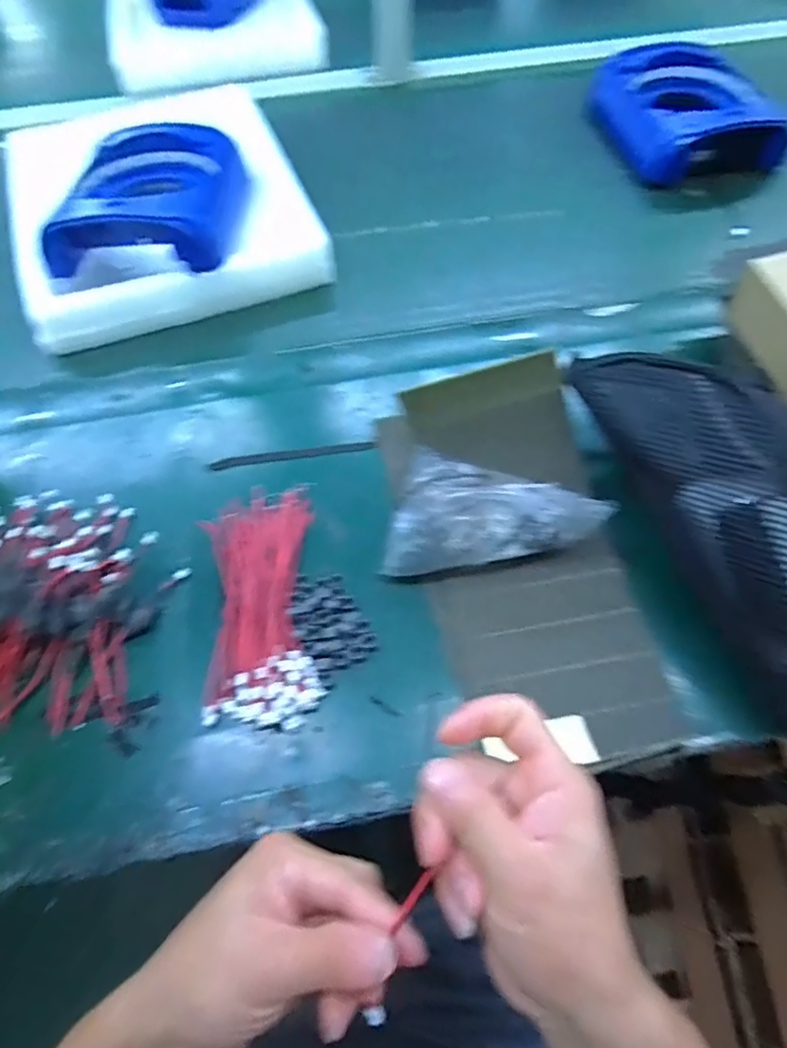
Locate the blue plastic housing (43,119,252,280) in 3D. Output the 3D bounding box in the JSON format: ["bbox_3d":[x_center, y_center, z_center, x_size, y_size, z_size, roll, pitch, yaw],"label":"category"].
[{"bbox_3d":[-0.245,-0.336,0.588,0.153,0.072,0.219,-1,61,2],"label":"blue plastic housing"}]

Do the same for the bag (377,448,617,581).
[{"bbox_3d":[0.063,-0.015,0.386,0.144,0.064,0.069,-8,61,-2],"label":"bag"}]

